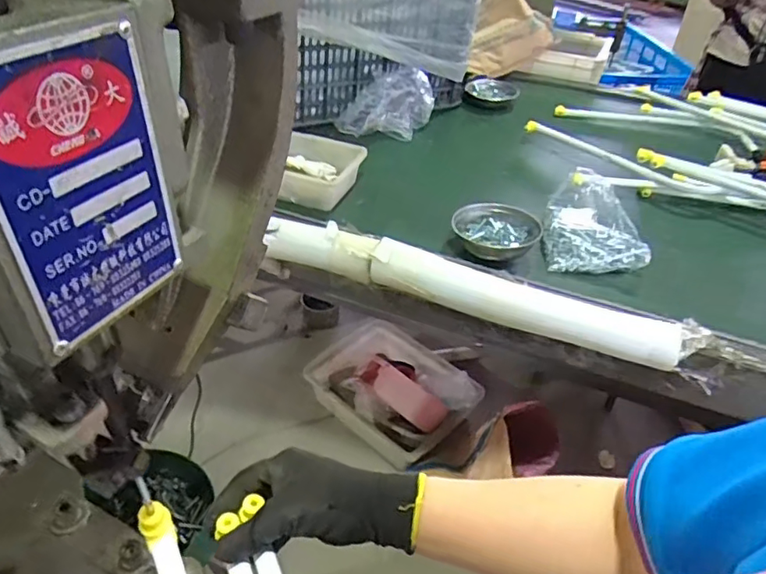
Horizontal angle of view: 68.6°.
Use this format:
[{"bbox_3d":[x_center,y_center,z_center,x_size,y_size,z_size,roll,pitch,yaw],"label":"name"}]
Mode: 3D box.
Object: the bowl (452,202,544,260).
[{"bbox_3d":[0.199,-0.094,0.979,0.144,0.046,0.143,2,38,-2],"label":"bowl"}]

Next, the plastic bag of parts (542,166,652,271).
[{"bbox_3d":[0.365,-0.131,1.053,0.166,0.057,0.293,2,38,-2],"label":"plastic bag of parts"}]

